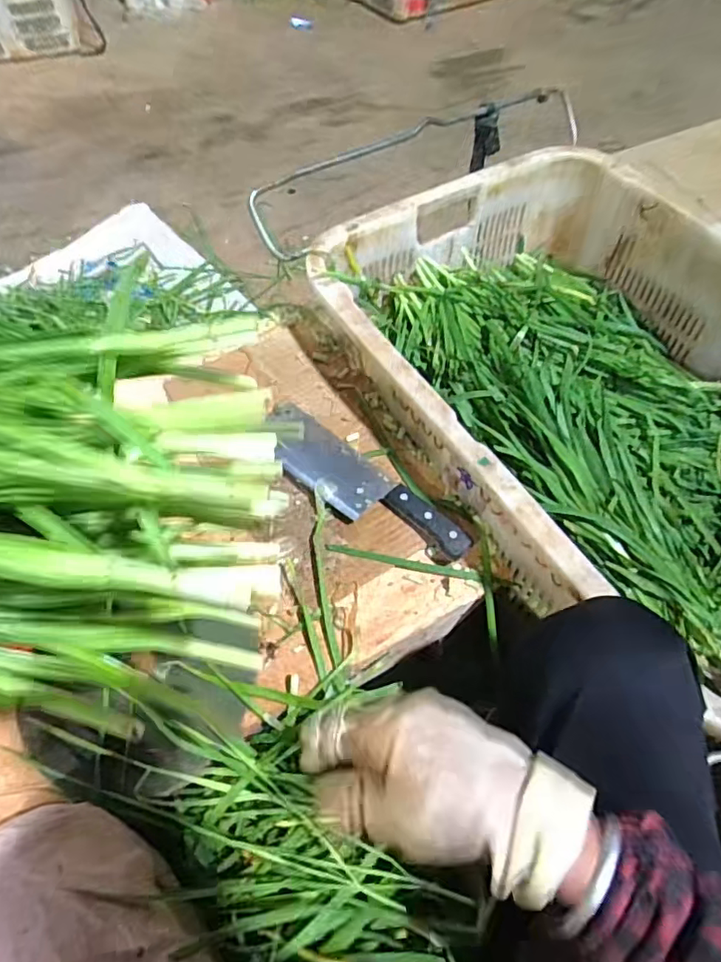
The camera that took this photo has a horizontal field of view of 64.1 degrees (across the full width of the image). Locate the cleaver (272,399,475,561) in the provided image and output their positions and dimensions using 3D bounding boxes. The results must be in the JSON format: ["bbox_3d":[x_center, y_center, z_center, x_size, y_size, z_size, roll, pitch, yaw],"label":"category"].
[{"bbox_3d":[-0.006,0.002,0.605,0.265,0.032,0.071,36,65,22],"label":"cleaver"}]

